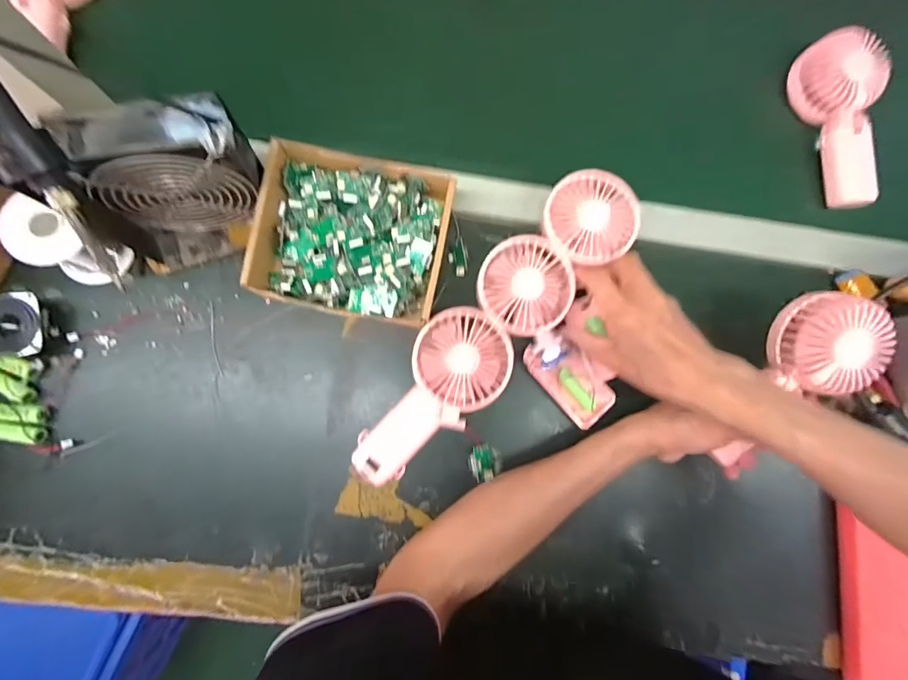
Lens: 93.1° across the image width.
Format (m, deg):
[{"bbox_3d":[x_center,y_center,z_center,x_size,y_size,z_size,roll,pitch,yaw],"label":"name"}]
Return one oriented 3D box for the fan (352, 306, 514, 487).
[{"bbox_3d":[-0.024,0.051,0.394,0.091,0.039,0.184,44,84,1],"label":"fan"}]

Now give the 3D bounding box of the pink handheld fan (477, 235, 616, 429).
[{"bbox_3d":[0.089,-0.007,0.409,0.085,0.027,0.186,-28,99,-6],"label":"pink handheld fan"}]

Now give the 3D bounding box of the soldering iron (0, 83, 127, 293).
[{"bbox_3d":[-0.243,-0.123,0.230,0.019,0.021,0.205,-22,117,-6],"label":"soldering iron"}]

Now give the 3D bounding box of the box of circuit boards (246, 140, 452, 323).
[{"bbox_3d":[-0.092,-0.096,0.403,0.160,0.052,0.140,10,84,-3],"label":"box of circuit boards"}]

